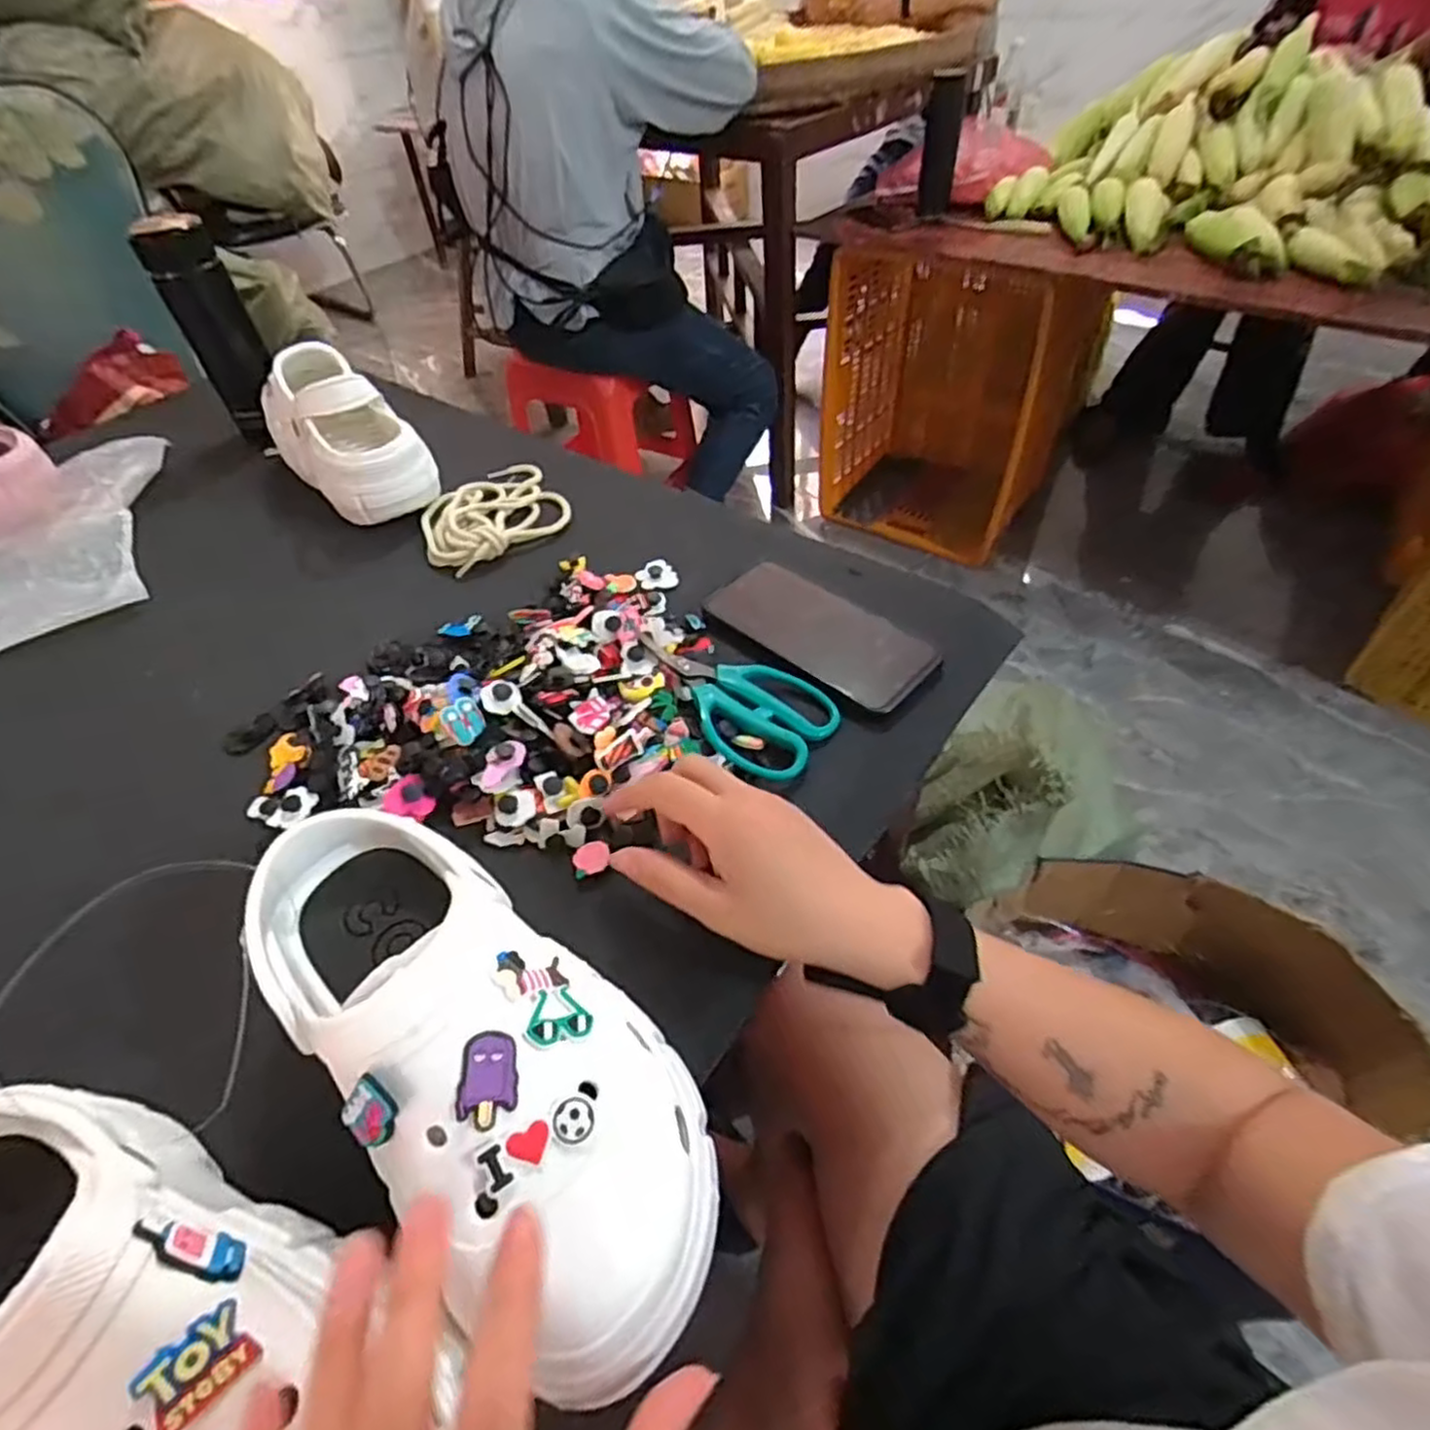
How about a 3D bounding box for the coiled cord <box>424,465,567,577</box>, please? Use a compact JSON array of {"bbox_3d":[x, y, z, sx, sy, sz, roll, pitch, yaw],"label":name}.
[{"bbox_3d":[-0.201,-0.182,0.639,0.124,0.025,0.130,-2,48,2],"label":"coiled cord"}]

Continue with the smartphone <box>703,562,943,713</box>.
[{"bbox_3d":[0.073,-0.058,0.504,0.160,0.013,0.074,35,59,30],"label":"smartphone"}]

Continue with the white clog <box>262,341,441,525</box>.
[{"bbox_3d":[-0.342,-0.260,0.655,0.089,0.114,0.183,-37,56,-26],"label":"white clog"}]

